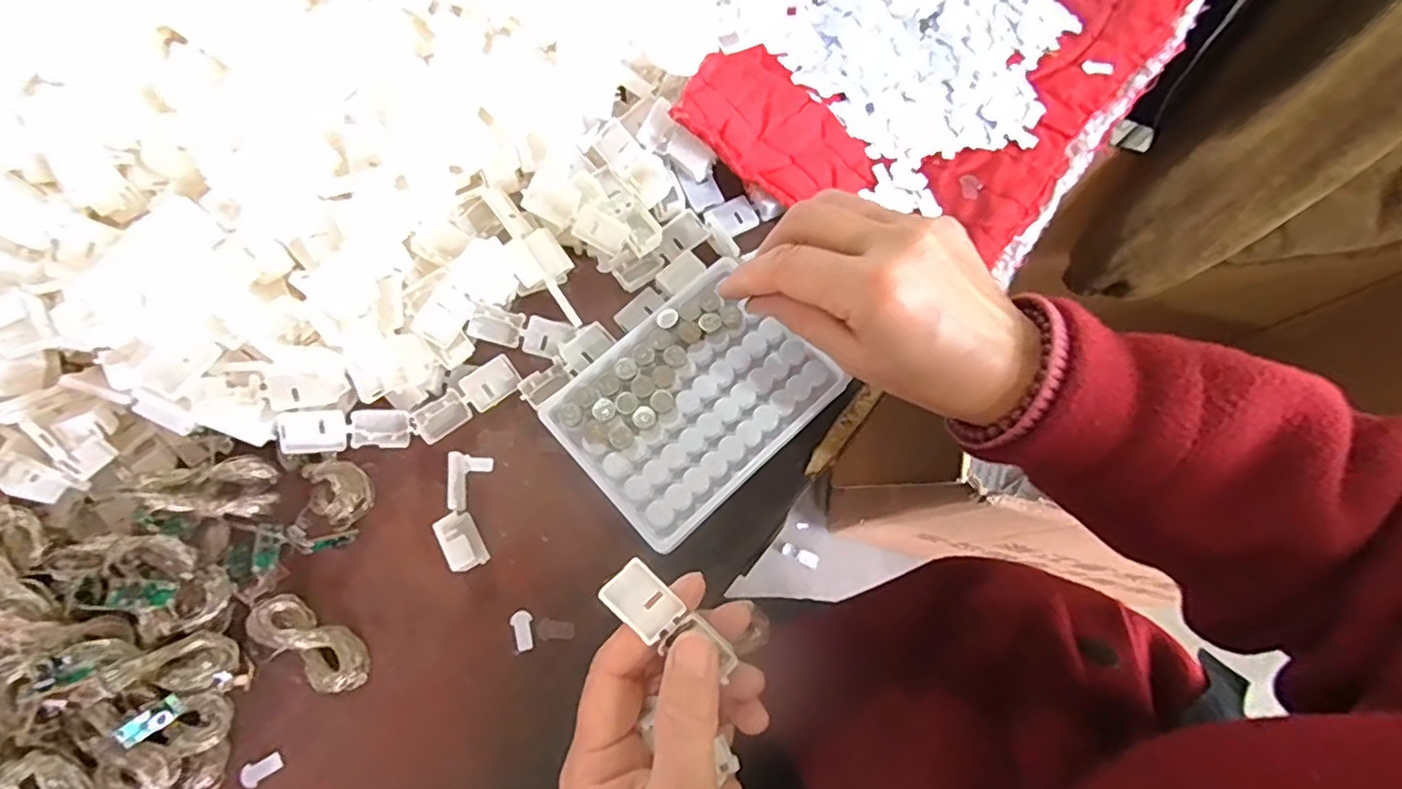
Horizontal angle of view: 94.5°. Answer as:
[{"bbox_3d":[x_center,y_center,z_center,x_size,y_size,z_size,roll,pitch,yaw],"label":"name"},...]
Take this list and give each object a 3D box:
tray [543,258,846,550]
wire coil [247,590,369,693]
[{"bbox_3d":[-0.005,0.002,0.322,0.122,0.012,0.096,-41,77,-13],"label":"tray"},{"bbox_3d":[-0.178,0.114,0.295,0.057,0.009,0.025,37,74,-3],"label":"wire coil"}]

